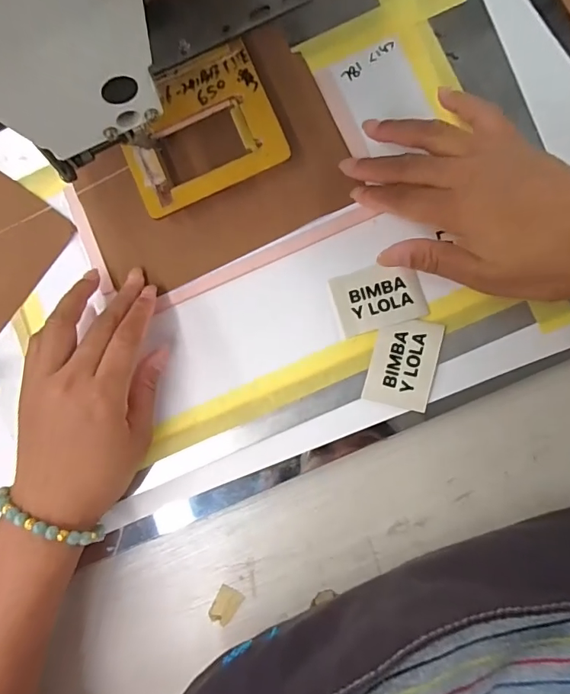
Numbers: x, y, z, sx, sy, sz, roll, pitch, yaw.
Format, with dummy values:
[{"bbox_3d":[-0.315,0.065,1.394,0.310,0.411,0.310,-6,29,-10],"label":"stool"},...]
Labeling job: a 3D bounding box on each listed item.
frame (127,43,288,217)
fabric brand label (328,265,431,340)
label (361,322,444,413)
[{"bbox_3d":[-0.060,-0.148,0.313,0.104,0.008,0.087,-24,86,2],"label":"frame"},{"bbox_3d":[0.063,-0.034,0.307,0.059,0.004,0.041,-16,82,3],"label":"fabric brand label"},{"bbox_3d":[0.079,0.010,0.301,0.043,0.004,0.058,13,86,8],"label":"label"}]

